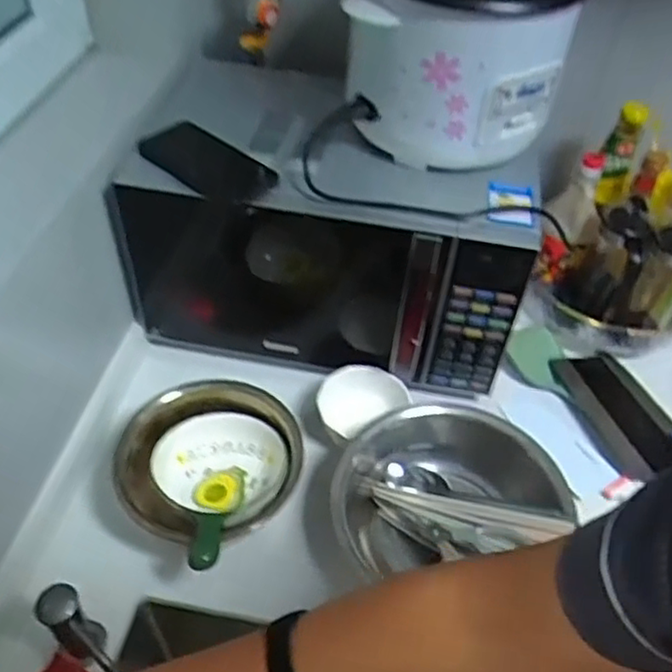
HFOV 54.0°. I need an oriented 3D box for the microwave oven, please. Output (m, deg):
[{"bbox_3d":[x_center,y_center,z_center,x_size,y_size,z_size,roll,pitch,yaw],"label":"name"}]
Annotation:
[{"bbox_3d":[-0.008,-0.129,0.905,0.496,0.308,0.303,11,48,7],"label":"microwave oven"}]

